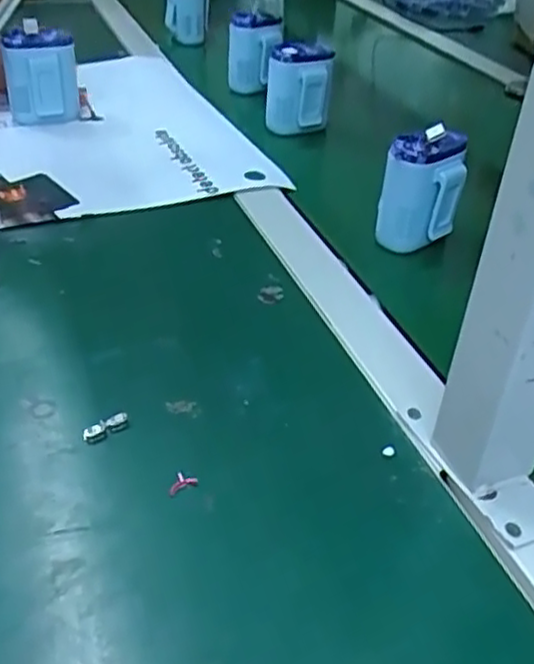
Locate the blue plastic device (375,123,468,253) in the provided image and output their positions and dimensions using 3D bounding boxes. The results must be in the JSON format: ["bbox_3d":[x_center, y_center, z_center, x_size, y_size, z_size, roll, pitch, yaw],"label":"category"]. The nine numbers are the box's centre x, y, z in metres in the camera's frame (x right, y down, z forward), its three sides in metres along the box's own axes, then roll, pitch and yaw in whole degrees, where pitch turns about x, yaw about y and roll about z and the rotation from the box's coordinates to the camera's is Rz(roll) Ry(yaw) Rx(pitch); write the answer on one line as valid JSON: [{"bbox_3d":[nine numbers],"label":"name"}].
[{"bbox_3d":[0.116,-0.107,0.533,0.058,0.085,0.033,9,38,8],"label":"blue plastic device"}]

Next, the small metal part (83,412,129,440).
[{"bbox_3d":[-0.086,0.050,0.376,0.026,0.005,0.007,-24,45,-31],"label":"small metal part"}]

